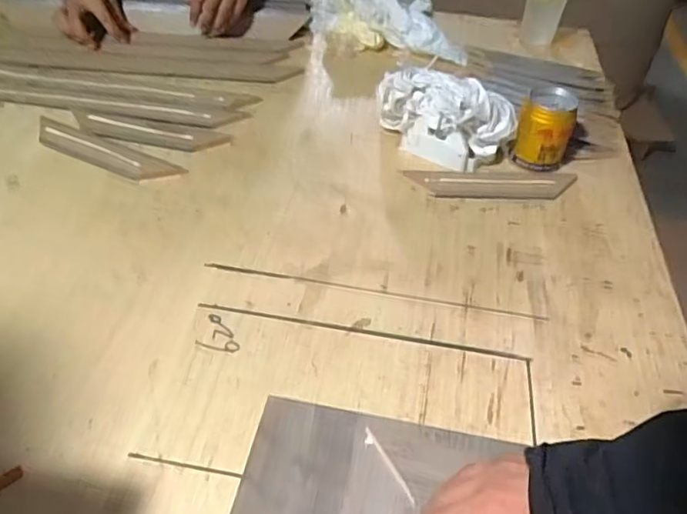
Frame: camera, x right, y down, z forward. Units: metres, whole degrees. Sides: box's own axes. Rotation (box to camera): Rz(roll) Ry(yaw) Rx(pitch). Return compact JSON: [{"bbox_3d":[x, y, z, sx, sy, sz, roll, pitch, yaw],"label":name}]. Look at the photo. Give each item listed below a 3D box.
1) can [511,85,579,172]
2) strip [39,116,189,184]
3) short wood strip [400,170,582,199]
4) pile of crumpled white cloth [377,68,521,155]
[{"bbox_3d":[0.246,-0.156,0.686,0.065,0.090,0.055,19,48,12],"label":"can"},{"bbox_3d":[-0.292,-0.128,0.678,0.203,0.009,0.045,21,49,14],"label":"strip"},{"bbox_3d":[0.182,-0.090,0.683,0.202,0.008,0.050,2,47,-3],"label":"short wood strip"},{"bbox_3d":[0.129,-0.186,0.702,0.174,0.108,0.095,12,45,8],"label":"pile of crumpled white cloth"}]

